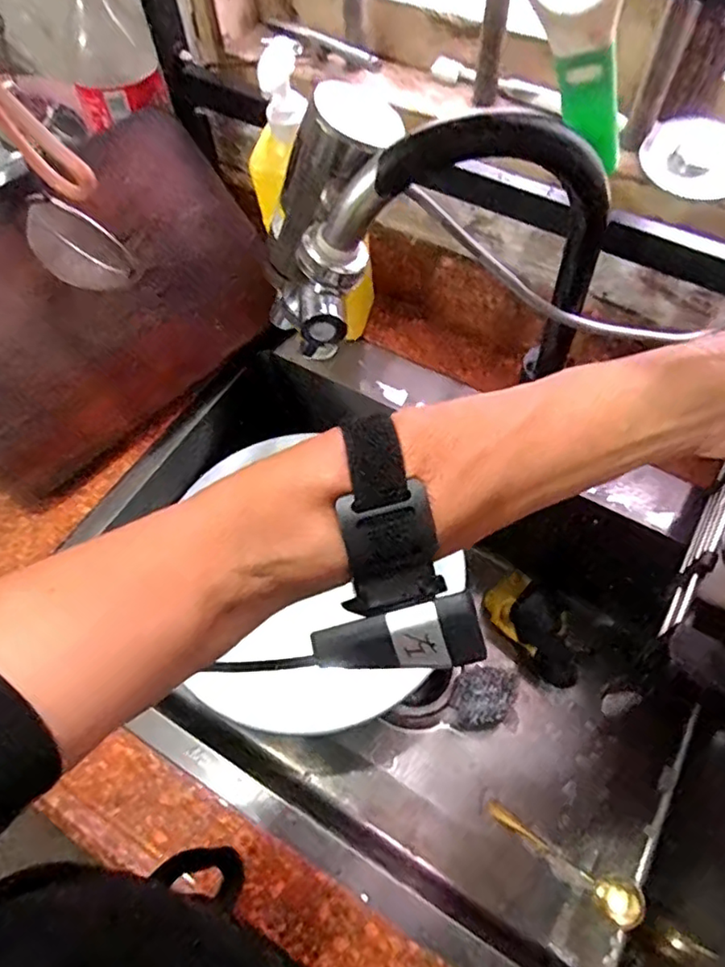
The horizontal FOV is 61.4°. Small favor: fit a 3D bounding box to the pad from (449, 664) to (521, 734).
[{"bbox_3d":[0.131,0.235,0.665,0.062,0.034,0.068,22,64,13],"label":"pad"}]

